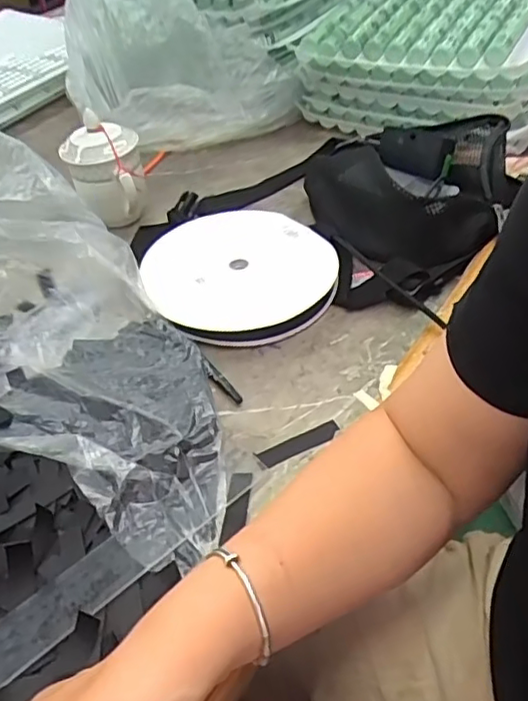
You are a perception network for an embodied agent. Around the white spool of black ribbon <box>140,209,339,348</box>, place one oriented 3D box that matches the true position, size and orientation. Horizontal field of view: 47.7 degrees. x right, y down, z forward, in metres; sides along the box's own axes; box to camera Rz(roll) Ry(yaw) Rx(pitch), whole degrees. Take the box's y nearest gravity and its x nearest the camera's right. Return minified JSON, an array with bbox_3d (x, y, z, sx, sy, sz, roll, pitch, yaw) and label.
[{"bbox_3d":[-0.022,-0.083,0.594,0.183,0.026,0.191,-2,45,2],"label":"white spool of black ribbon"}]

